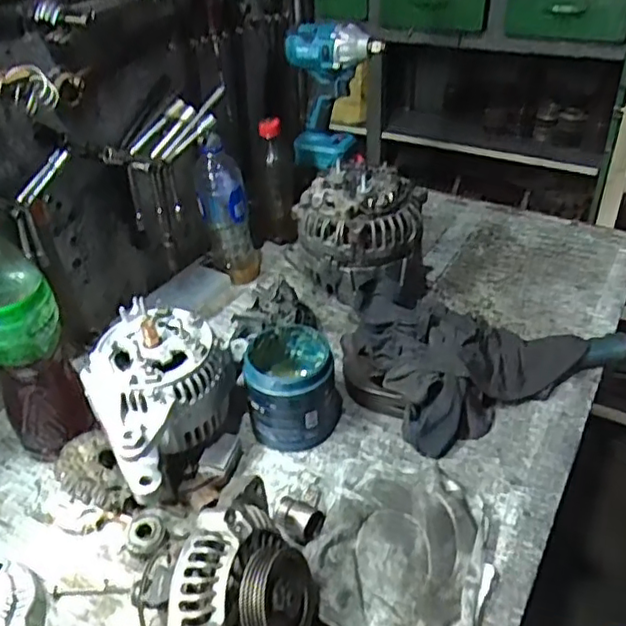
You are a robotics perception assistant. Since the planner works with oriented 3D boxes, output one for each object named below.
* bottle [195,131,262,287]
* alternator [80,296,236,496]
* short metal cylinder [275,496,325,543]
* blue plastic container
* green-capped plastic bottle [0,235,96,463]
[{"bbox_3d":[-0.116,-0.136,0.849,0.067,0.205,0.060,-3,37,0],"label":"bottle"},{"bbox_3d":[-0.156,0.075,0.604,0.113,0.103,0.158,16,41,24],"label":"alternator"},{"bbox_3d":[-0.014,0.186,0.572,0.049,0.024,0.033,22,44,30],"label":"short metal cylinder"},{"bbox_3d":[-0.020,0.078,0.657,0.092,0.097,0.091,-2,37,1],"label":"blue plastic container"},{"bbox_3d":[-0.275,0.021,0.590,0.075,0.248,0.070,-23,41,-24],"label":"green-capped plastic bottle"}]

